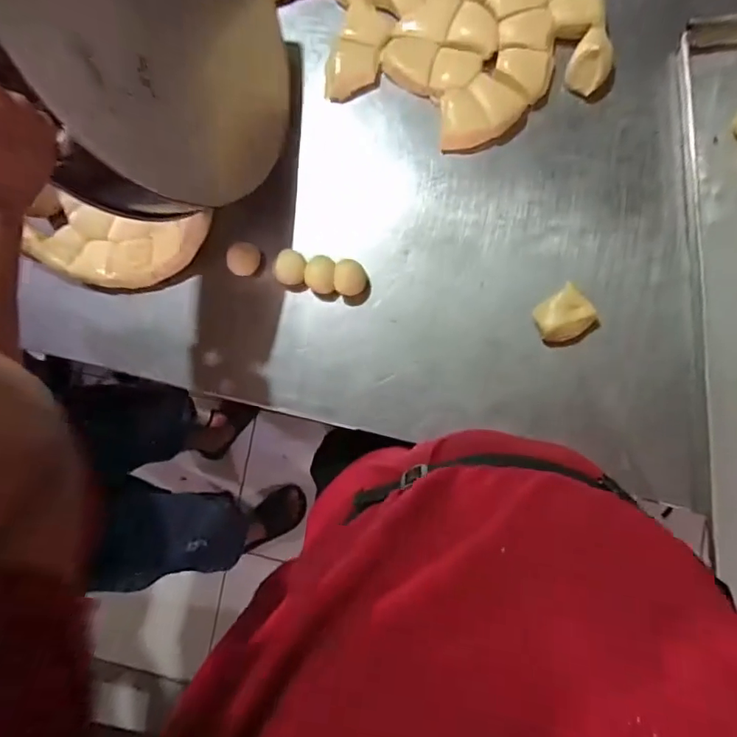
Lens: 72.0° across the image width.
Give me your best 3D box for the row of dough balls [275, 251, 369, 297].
[{"bbox_3d":[-0.050,-0.101,0.542,0.092,0.024,0.037,13,89,8],"label":"row of dough balls"}]

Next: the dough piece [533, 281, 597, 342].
[{"bbox_3d":[0.193,-0.050,0.503,0.051,0.028,0.046,-36,83,5],"label":"dough piece"}]

